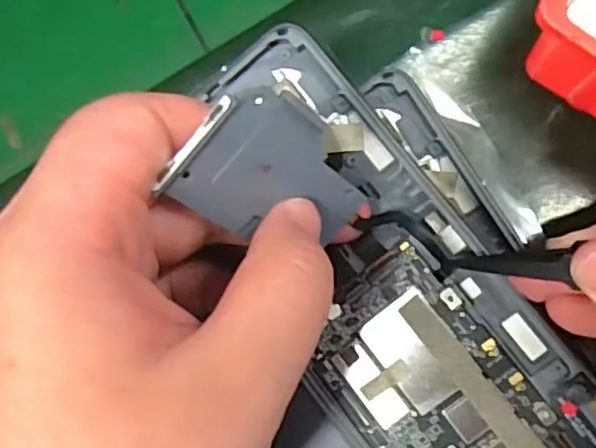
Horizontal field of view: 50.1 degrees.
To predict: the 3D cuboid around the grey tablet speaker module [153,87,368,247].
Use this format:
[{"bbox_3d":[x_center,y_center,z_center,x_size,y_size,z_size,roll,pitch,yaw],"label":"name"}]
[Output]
[{"bbox_3d":[-0.004,-0.010,0.147,0.032,0.051,0.004,-47,43,13],"label":"grey tablet speaker module"}]

